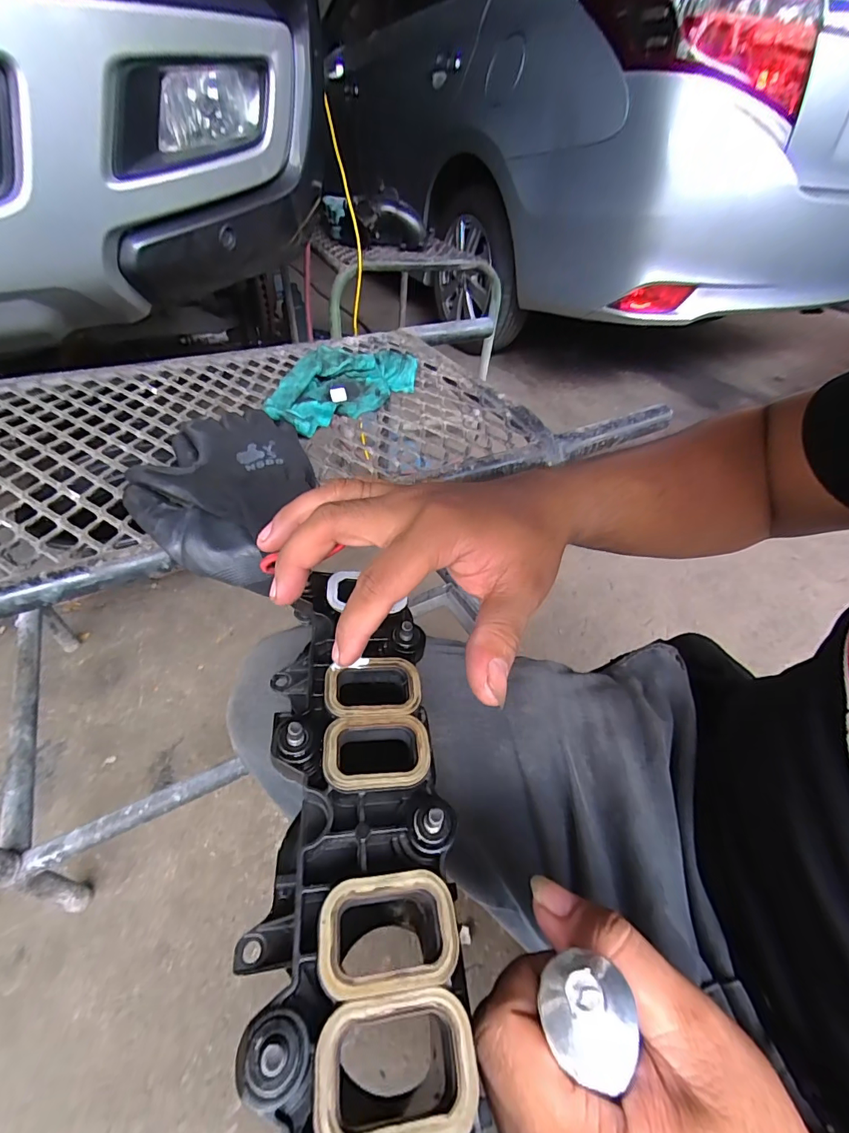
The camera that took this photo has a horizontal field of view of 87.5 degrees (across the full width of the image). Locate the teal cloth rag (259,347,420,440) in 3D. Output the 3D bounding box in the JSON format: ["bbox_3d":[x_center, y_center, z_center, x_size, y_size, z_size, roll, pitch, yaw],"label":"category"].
[{"bbox_3d":[-0.102,-0.212,0.519,0.108,0.034,0.216,29,50,22],"label":"teal cloth rag"}]

